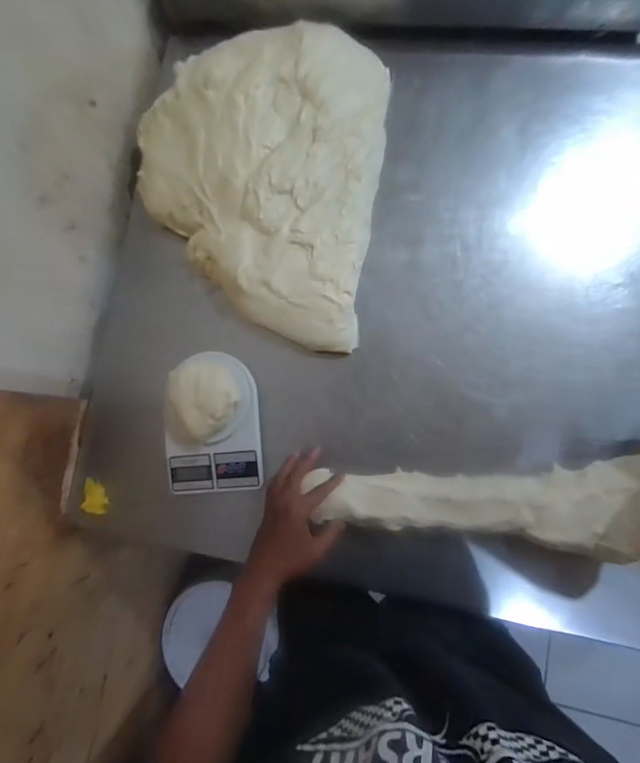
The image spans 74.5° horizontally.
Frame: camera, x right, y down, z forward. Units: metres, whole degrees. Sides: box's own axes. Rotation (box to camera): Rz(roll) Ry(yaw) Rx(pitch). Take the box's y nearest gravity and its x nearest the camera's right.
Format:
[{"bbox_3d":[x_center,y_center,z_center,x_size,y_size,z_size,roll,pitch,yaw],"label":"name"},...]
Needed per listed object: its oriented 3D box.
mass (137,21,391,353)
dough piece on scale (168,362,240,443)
[{"bbox_3d":[-0.111,-0.323,0.671,0.404,0.063,0.505,8,85,7],"label":"mass"},{"bbox_3d":[-0.173,0.030,0.616,0.101,0.050,0.109,-1,83,8],"label":"dough piece on scale"}]

